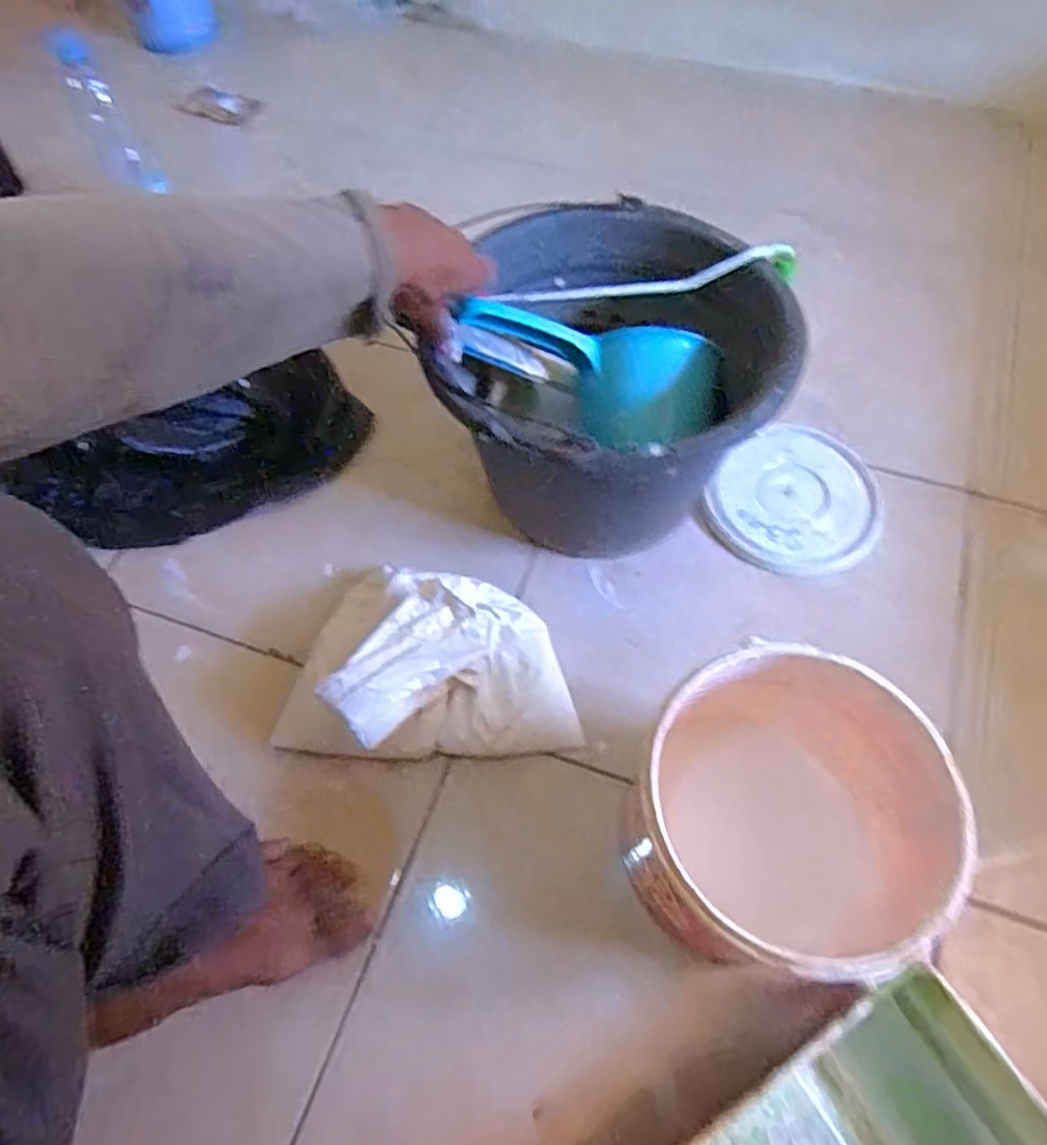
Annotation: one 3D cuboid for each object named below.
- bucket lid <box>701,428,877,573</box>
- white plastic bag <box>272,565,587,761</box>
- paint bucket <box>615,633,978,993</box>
[{"bbox_3d":[0.274,-0.075,0.702,0.154,0.025,0.172,37,69,19],"label":"bucket lid"},{"bbox_3d":[-0.086,0.067,0.595,0.244,0.109,0.157,-2,62,1],"label":"white plastic bag"},{"bbox_3d":[0.178,0.160,0.484,0.183,0.184,0.205,38,69,20],"label":"paint bucket"}]

